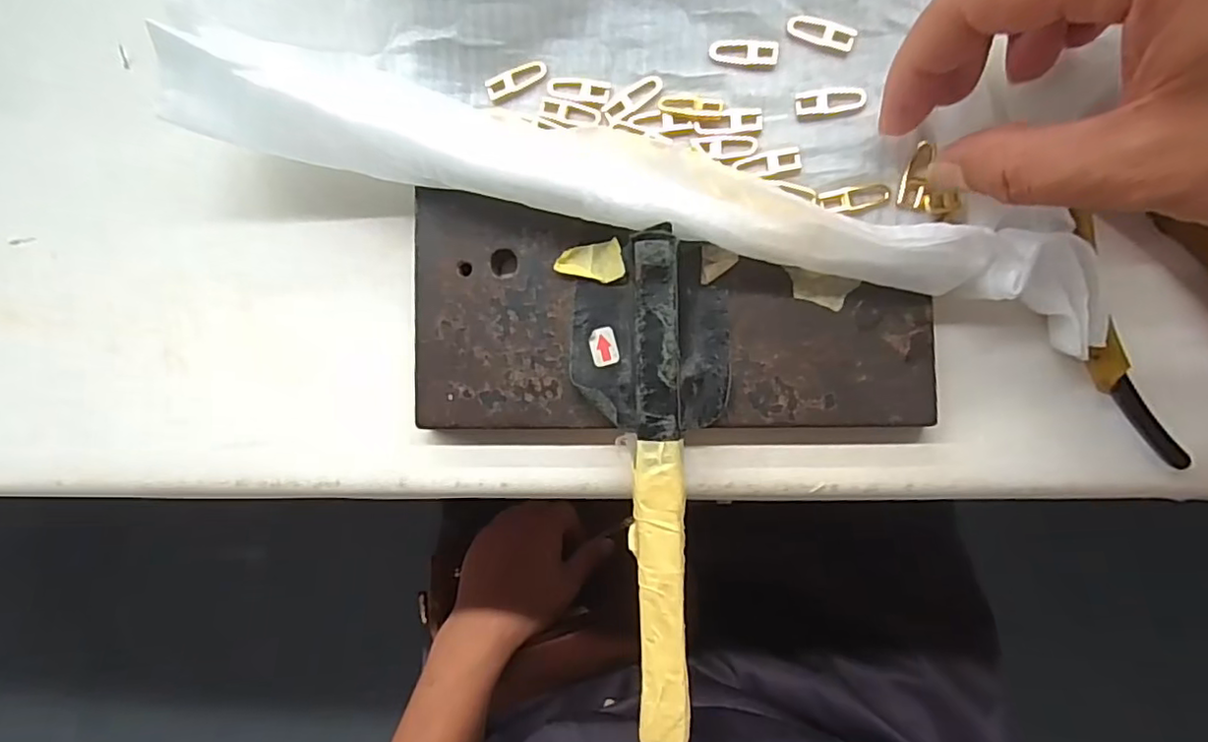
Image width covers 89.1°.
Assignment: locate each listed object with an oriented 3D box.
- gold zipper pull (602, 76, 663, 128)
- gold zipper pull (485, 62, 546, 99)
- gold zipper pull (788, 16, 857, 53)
[{"bbox_3d":[0.010,-0.096,0.214,0.022,0.004,0.009,-38,83,5],"label":"gold zipper pull"},{"bbox_3d":[-0.032,-0.106,0.221,0.023,0.004,0.008,-20,85,7],"label":"gold zipper pull"},{"bbox_3d":[0.073,-0.114,0.206,0.022,0.004,0.008,21,91,9],"label":"gold zipper pull"}]

